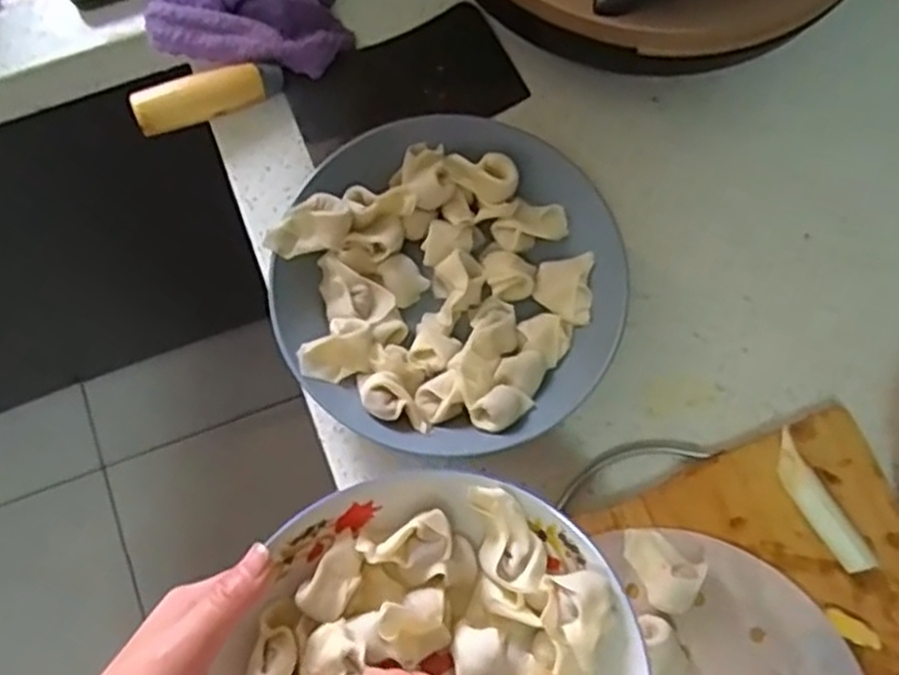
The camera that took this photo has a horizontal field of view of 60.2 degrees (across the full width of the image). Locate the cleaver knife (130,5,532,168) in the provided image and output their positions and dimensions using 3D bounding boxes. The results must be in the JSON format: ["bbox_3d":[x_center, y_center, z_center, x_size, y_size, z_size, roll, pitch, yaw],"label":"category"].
[{"bbox_3d":[-0.080,-0.169,0.553,0.264,0.040,0.096,-21,80,-4],"label":"cleaver knife"}]

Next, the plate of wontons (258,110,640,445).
[{"bbox_3d":[0.000,-0.034,0.505,0.211,0.060,0.209,0,75,0],"label":"plate of wontons"}]

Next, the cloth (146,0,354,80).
[{"bbox_3d":[-0.146,-0.235,0.550,0.138,0.045,0.098,-13,80,-3],"label":"cloth"}]

